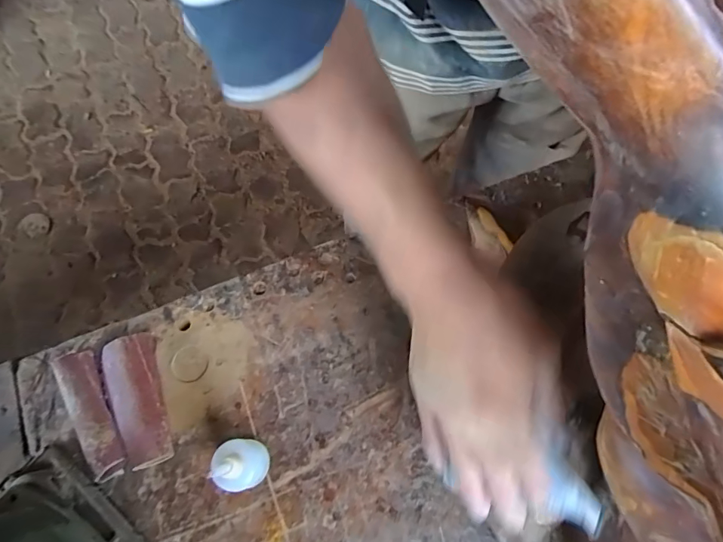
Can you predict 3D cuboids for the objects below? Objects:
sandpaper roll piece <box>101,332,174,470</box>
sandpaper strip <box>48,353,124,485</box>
[{"bbox_3d":[-0.204,0.116,0.401,0.049,0.025,0.115,-19,72,-4],"label":"sandpaper roll piece"},{"bbox_3d":[-0.244,0.127,0.403,0.032,0.020,0.120,-27,73,-7],"label":"sandpaper strip"}]

